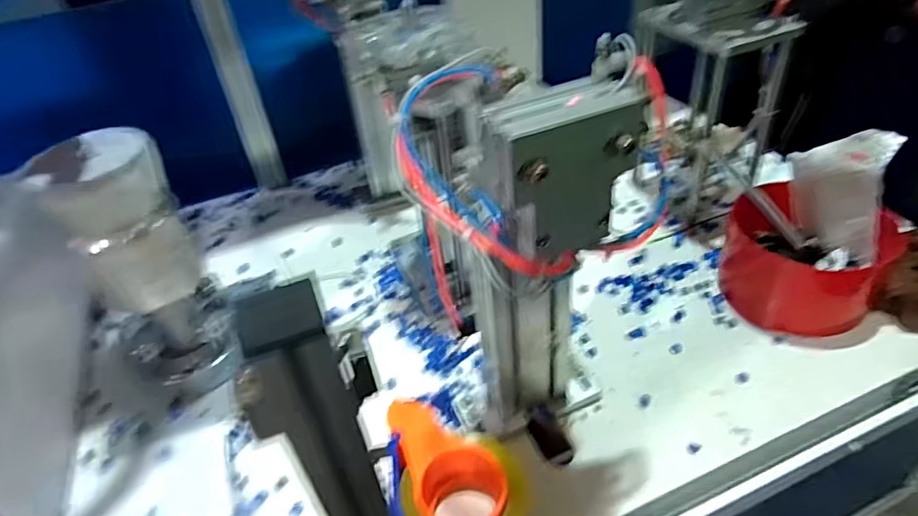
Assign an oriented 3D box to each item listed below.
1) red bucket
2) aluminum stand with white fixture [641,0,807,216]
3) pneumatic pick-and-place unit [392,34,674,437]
[{"bbox_3d":[0.418,0.005,0.704,0.168,0.105,0.168,-4,41,3],"label":"red bucket"},{"bbox_3d":[0.355,-0.243,0.799,0.158,0.360,0.148,-5,39,0],"label":"aluminum stand with white fixture"},{"bbox_3d":[0.057,0.024,0.495,0.146,0.384,0.136,-21,42,-15],"label":"pneumatic pick-and-place unit"}]

